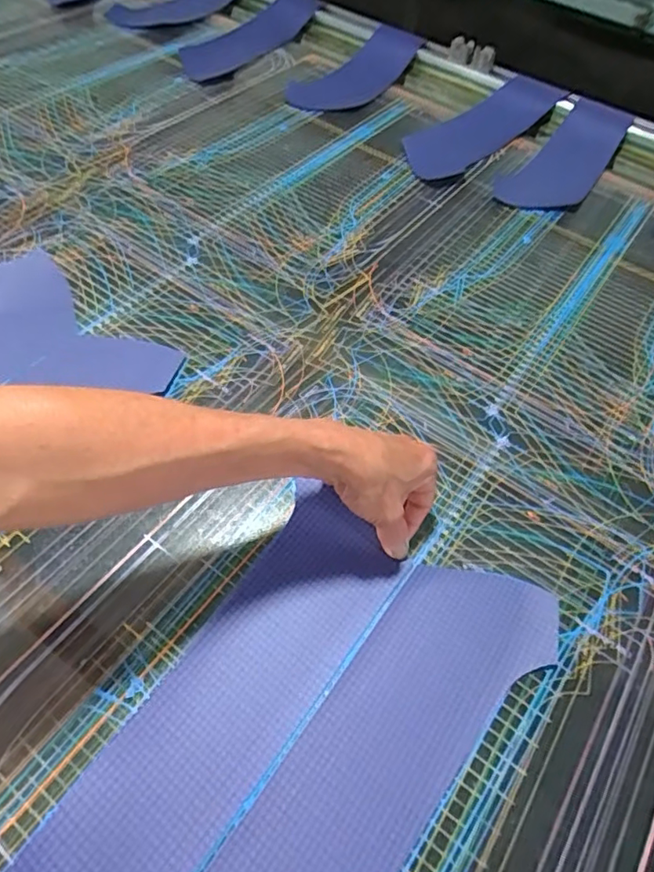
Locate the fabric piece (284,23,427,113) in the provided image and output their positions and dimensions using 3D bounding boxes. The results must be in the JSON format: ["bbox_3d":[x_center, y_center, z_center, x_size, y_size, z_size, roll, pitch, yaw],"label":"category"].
[{"bbox_3d":[0.044,-0.593,0.904,0.120,0.041,0.271,30,59,15],"label":"fabric piece"}]

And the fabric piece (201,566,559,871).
[{"bbox_3d":[0.009,0.241,0.348,0.102,0.006,0.417,35,59,17],"label":"fabric piece"}]

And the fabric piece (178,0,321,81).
[{"bbox_3d":[-0.139,-0.709,0.986,0.133,0.041,0.336,26,58,12],"label":"fabric piece"}]

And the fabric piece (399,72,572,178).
[{"bbox_3d":[0.226,-0.461,0.826,0.299,0.046,0.103,-35,65,-25],"label":"fabric piece"}]

